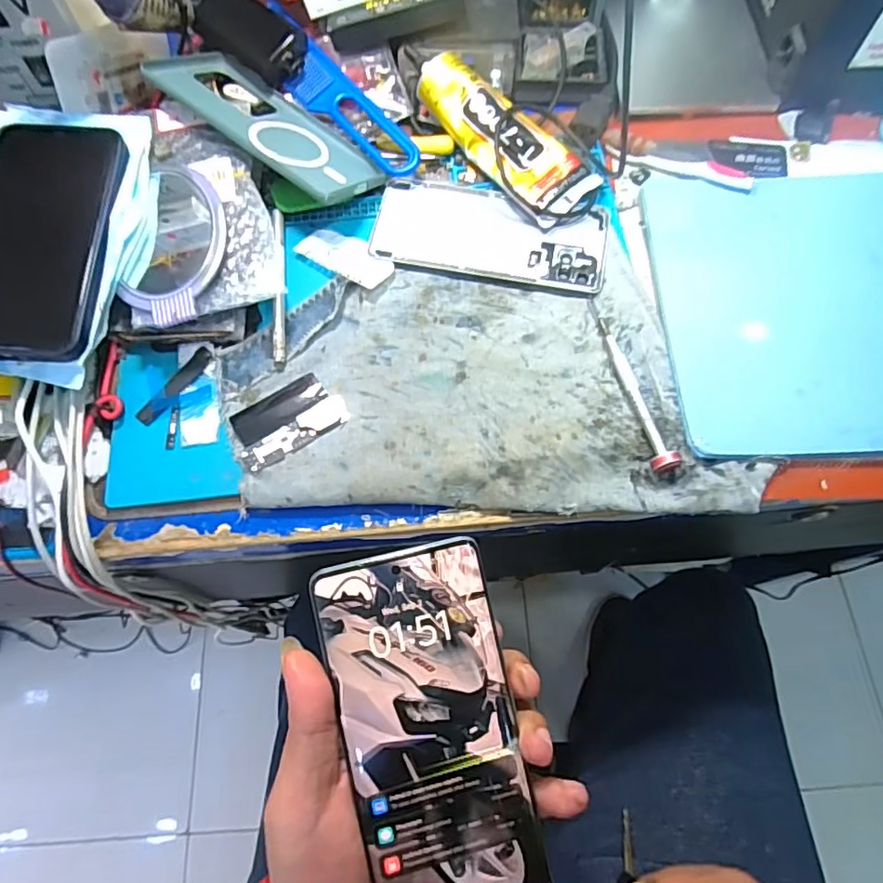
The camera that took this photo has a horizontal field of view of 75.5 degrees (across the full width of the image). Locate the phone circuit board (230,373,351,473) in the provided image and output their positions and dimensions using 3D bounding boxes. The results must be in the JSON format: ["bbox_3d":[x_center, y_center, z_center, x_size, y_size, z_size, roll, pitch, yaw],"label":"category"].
[{"bbox_3d":[-0.095,-0.014,0.352,0.068,0.004,0.045,-32,72,-10],"label":"phone circuit board"}]

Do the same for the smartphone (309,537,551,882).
[{"bbox_3d":[-0.004,0.126,0.242,0.071,0.006,0.160,-11,87,-3],"label":"smartphone"}]

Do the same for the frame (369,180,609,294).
[{"bbox_3d":[0.033,-0.146,0.396,0.158,0.004,0.072,11,70,6],"label":"frame"}]

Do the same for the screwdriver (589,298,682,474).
[{"bbox_3d":[0.115,-0.039,0.353,0.015,0.010,0.122,-17,70,-5],"label":"screwdriver"}]

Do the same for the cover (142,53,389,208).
[{"bbox_3d":[-0.123,-0.225,0.401,0.175,0.009,0.079,35,48,5],"label":"cover"}]

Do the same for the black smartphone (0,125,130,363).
[{"bbox_3d":[-0.244,-0.124,0.345,0.084,0.008,0.157,0,74,0],"label":"black smartphone"}]

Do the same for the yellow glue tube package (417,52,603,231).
[{"bbox_3d":[0.041,-0.212,0.400,0.145,0.026,0.050,45,76,3],"label":"yellow glue tube package"}]

